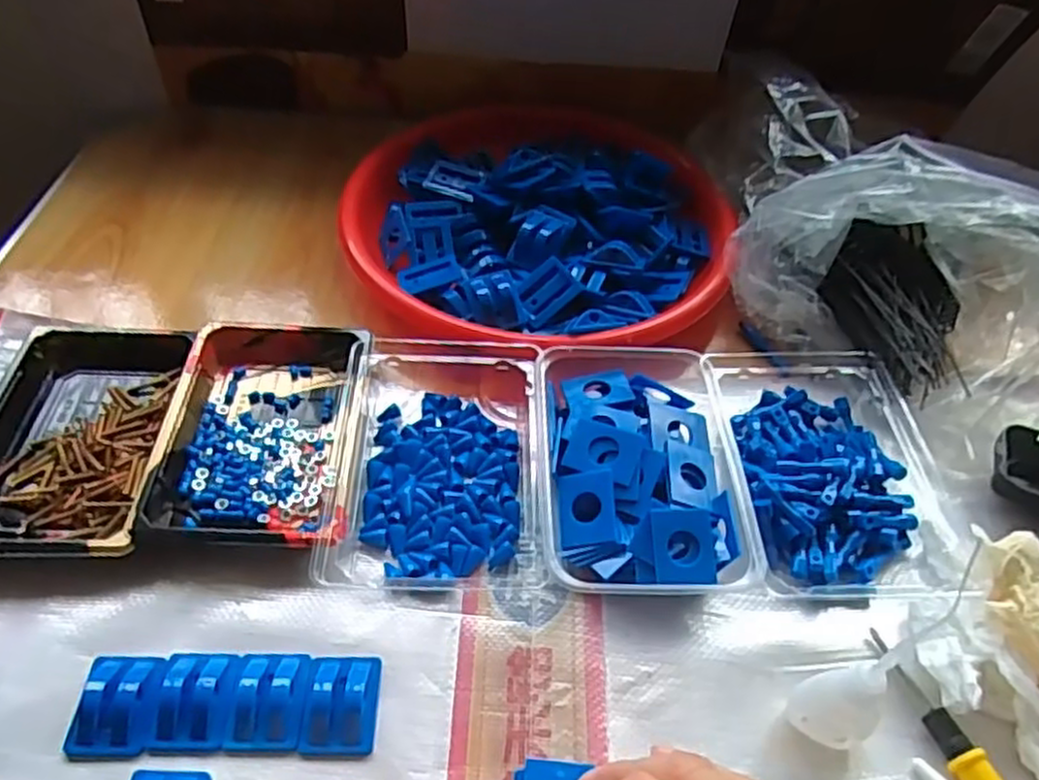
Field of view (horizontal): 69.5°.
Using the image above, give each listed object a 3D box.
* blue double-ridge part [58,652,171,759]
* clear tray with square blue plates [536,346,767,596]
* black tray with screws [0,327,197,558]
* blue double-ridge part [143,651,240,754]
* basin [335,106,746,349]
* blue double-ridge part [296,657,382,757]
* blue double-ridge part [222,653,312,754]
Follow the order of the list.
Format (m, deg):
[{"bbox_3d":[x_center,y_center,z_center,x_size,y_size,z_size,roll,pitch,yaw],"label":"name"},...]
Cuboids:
[{"bbox_3d":[-0.184,0.143,0.345,0.037,0.011,0.045,3,48,-1],"label":"blue double-ridge part"},{"bbox_3d":[0.066,0.045,0.435,0.109,0.037,0.163,1,48,-3],"label":"clear tray with square blue plates"},{"bbox_3d":[-0.260,0.025,0.439,0.107,0.022,0.161,0,48,-4],"label":"black tray with screws"},{"bbox_3d":[-0.151,0.142,0.348,0.034,0.011,0.044,1,48,-3],"label":"blue double-ridge part"},{"bbox_3d":[0.018,-0.139,0.588,0.286,0.056,0.283,2,48,-2],"label":"basin"},{"bbox_3d":[-0.084,0.147,0.354,0.033,0.014,0.045,3,48,-1],"label":"blue double-ridge part"},{"bbox_3d":[-0.118,0.145,0.353,0.034,0.012,0.044,2,48,-2],"label":"blue double-ridge part"}]

